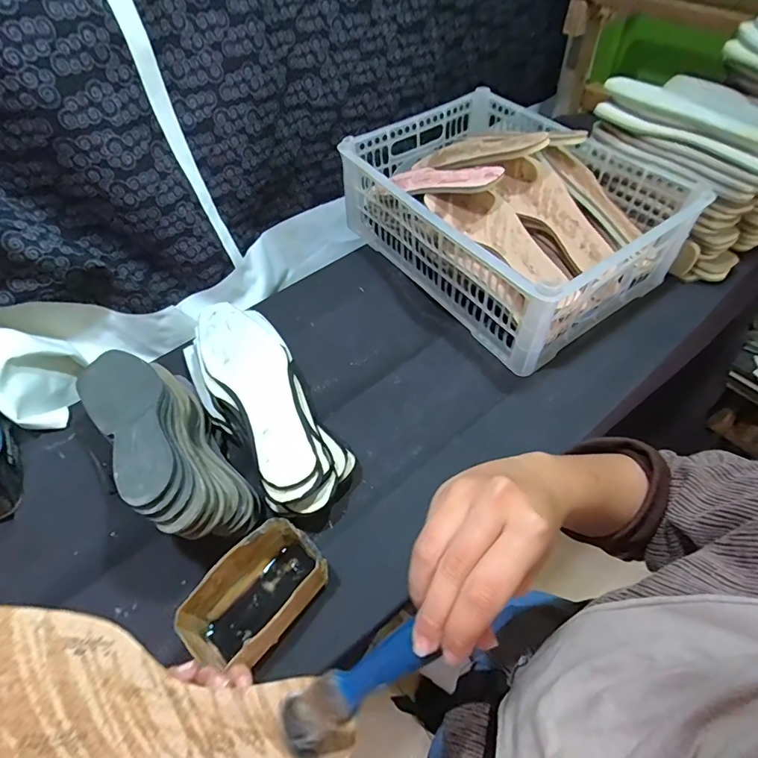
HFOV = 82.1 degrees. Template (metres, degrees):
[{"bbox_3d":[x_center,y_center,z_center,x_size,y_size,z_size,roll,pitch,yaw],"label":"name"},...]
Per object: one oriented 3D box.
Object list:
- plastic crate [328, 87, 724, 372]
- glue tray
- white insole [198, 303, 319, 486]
[{"bbox_3d":[0.188,-0.264,0.676,0.327,0.174,0.442,-31,57,-18],"label":"plastic crate"},{"bbox_3d":[-0.110,0.205,0.406,0.082,0.069,0.133,35,63,26],"label":"glue tray"},{"bbox_3d":[-0.146,-0.001,0.511,0.084,0.015,0.278,-26,55,-14],"label":"white insole"}]

